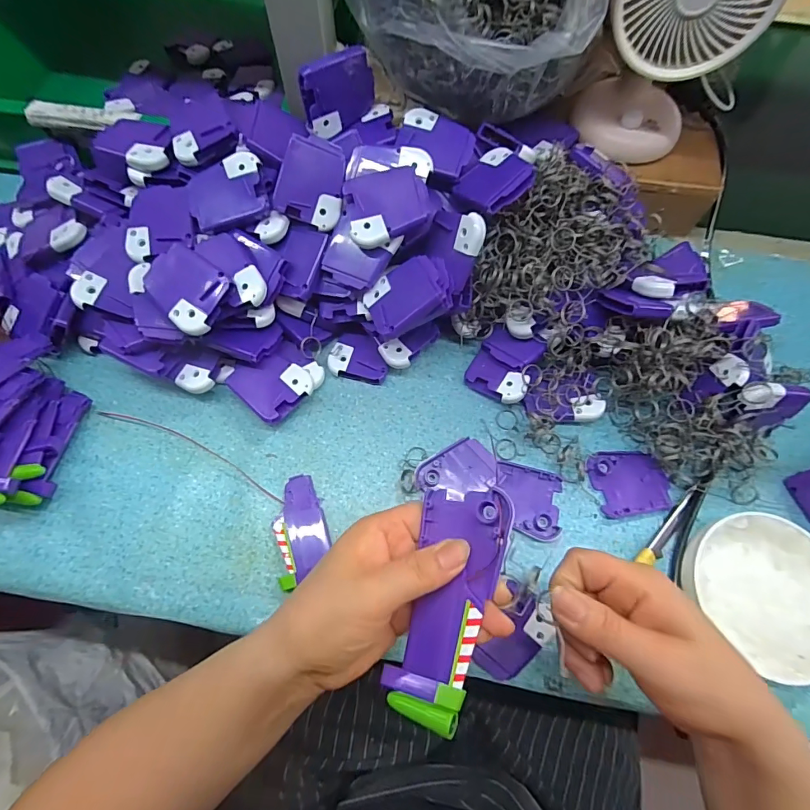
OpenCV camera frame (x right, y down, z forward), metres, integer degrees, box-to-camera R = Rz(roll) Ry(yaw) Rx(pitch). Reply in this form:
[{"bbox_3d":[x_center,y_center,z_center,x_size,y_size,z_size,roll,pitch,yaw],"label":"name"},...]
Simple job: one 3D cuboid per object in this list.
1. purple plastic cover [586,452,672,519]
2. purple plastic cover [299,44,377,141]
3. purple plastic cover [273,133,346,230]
[{"bbox_3d":[0.181,0.061,0.360,0.058,0.006,0.050,-9,67,-4],"label":"purple plastic cover"},{"bbox_3d":[-0.053,-0.249,0.357,0.017,0.047,0.061,42,73,16],"label":"purple plastic cover"},{"bbox_3d":[-0.071,-0.173,0.347,0.050,0.006,0.061,16,98,-12],"label":"purple plastic cover"}]

